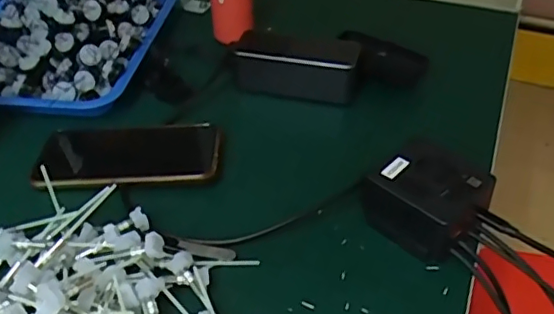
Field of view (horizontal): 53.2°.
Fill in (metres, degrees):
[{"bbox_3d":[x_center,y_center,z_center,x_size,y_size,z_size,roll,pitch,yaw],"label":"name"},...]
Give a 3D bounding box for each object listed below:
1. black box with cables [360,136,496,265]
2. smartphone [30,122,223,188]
[{"bbox_3d":[0.116,0.032,0.436,0.081,0.057,0.076,27,47,28],"label":"black box with cables"},{"bbox_3d":[-0.133,-0.003,0.501,0.161,0.013,0.079,-1,39,2],"label":"smartphone"}]

